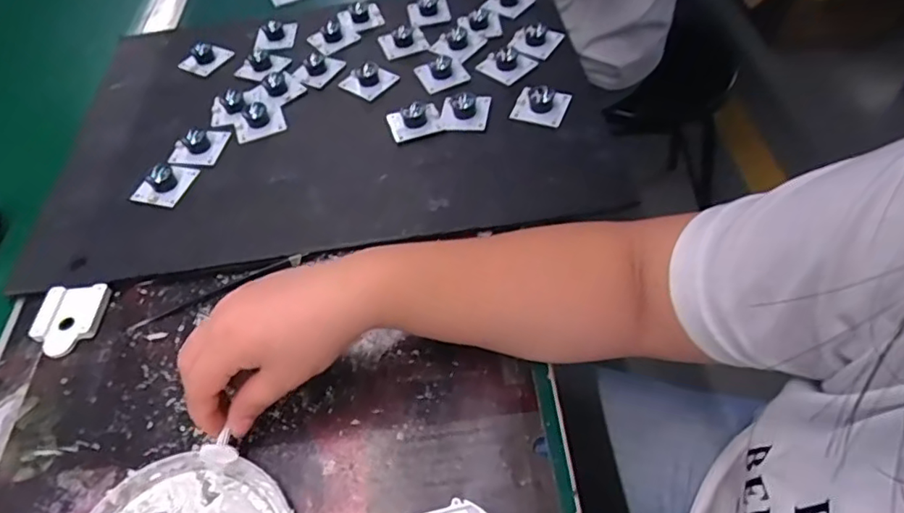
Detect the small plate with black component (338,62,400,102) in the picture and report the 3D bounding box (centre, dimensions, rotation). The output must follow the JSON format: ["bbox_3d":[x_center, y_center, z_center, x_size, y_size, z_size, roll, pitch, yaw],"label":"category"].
[{"bbox_3d":[-0.081,-0.175,0.555,0.043,0.019,0.039,31,61,26],"label":"small plate with black component"}]

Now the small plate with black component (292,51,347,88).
[{"bbox_3d":[-0.133,-0.190,0.571,0.040,0.018,0.047,24,58,22],"label":"small plate with black component"}]

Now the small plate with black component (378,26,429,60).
[{"bbox_3d":[-0.049,-0.222,0.584,0.044,0.017,0.043,-18,53,-9],"label":"small plate with black component"}]

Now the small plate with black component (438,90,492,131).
[{"bbox_3d":[0.011,-0.131,0.509,0.042,0.019,0.041,5,53,9],"label":"small plate with black component"}]

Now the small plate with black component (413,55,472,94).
[{"bbox_3d":[-0.010,-0.178,0.545,0.042,0.019,0.043,-24,54,-13],"label":"small plate with black component"}]

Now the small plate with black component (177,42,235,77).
[{"bbox_3d":[-0.260,-0.213,0.605,0.040,0.024,0.044,26,59,23],"label":"small plate with black component"}]

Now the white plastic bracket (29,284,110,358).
[{"bbox_3d":[-0.281,0.046,0.421,0.047,0.010,0.055,-1,52,5],"label":"white plastic bracket"}]

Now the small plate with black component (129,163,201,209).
[{"bbox_3d":[-0.245,-0.065,0.487,0.039,0.022,0.043,11,54,13],"label":"small plate with black component"}]

